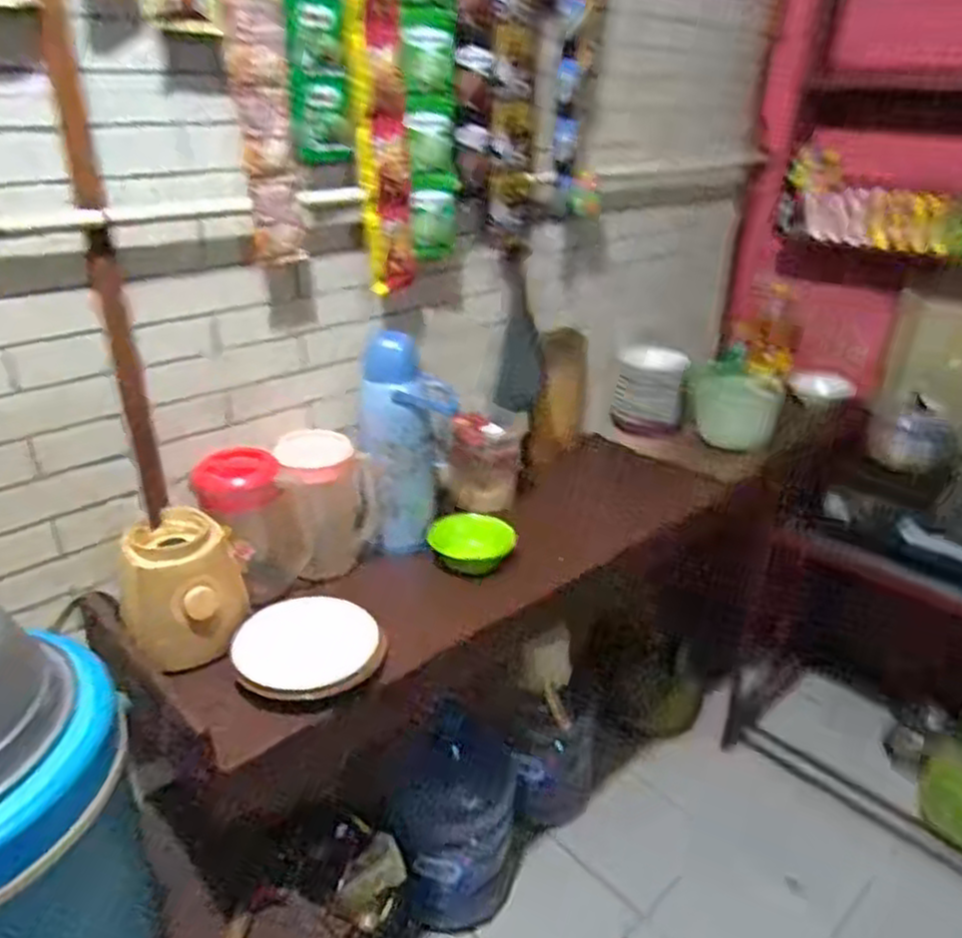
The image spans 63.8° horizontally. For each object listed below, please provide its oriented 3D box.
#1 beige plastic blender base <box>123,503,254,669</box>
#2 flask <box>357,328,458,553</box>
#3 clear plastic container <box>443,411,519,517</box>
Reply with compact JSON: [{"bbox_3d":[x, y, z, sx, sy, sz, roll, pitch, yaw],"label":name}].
[{"bbox_3d":[-0.428,0.186,1.130,0.136,0.180,0.139,4,26,6],"label":"beige plastic blender base"},{"bbox_3d":[-0.122,-0.037,1.363,0.124,0.370,0.135,10,28,18],"label":"flask"},{"bbox_3d":[0.007,-0.007,1.566,0.136,0.170,0.110,5,27,9],"label":"clear plastic container"}]

